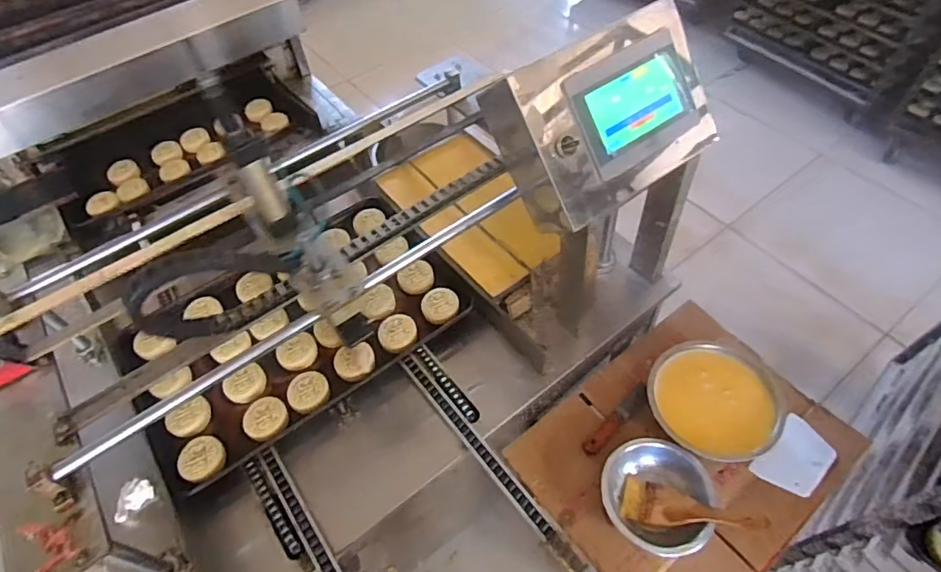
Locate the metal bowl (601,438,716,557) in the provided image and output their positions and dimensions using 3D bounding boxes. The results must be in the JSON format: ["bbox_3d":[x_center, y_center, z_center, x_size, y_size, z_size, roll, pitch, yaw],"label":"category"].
[{"bbox_3d":[0.320,0.363,0.920,0.180,0.060,0.172,-1,54,2],"label":"metal bowl"}]

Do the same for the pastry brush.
[{"bbox_3d":[0.366,0.372,0.887,0.220,0.026,0.067,-1,51,30],"label":"pastry brush"}]

